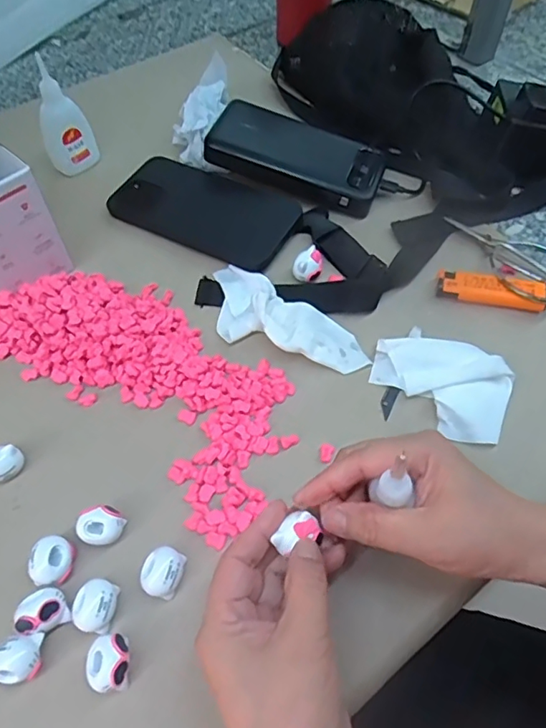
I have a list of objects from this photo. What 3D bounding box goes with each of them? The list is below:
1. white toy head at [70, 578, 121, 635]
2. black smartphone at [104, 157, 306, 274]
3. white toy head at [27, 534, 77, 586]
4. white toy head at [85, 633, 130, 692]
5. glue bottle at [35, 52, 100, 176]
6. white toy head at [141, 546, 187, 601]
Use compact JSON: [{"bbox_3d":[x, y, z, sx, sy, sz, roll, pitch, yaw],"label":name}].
[{"bbox_3d":[-0.097,0.132,0.292,0.021,0.017,0.025,20,58,13],"label":"white toy head"},{"bbox_3d":[-0.060,-0.136,0.461,0.158,0.010,0.078,25,70,17],"label":"black smartphone"},{"bbox_3d":[-0.126,0.113,0.305,0.020,0.018,0.026,19,58,13],"label":"white toy head"},{"bbox_3d":[-0.084,0.156,0.277,0.022,0.021,0.025,-5,56,-3],"label":"white toy head"},{"bbox_3d":[-0.188,-0.217,0.476,0.026,0.088,0.041,32,62,20],"label":"glue bottle"},{"bbox_3d":[-0.062,0.118,0.301,0.021,0.018,0.026,19,58,13],"label":"white toy head"}]

